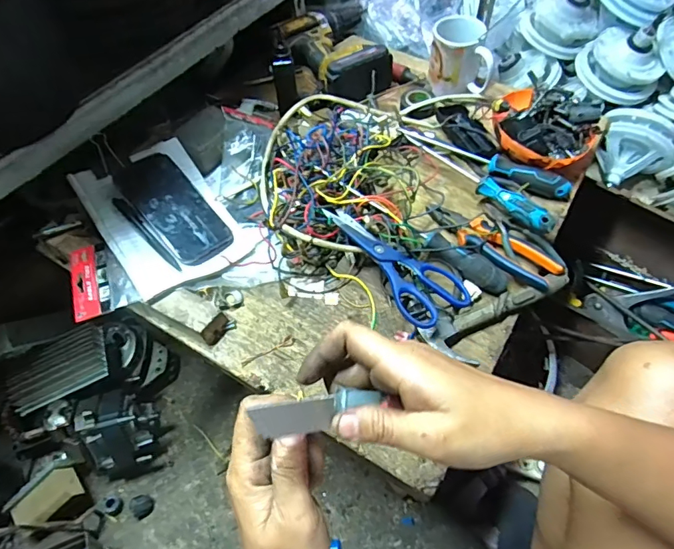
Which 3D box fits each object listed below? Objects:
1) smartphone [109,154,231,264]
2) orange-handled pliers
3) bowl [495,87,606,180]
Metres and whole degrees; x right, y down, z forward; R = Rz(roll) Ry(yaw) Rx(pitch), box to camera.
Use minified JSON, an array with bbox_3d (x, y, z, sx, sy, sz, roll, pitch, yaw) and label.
[{"bbox_3d":[-0.215,-0.089,0.610,0.077,0.013,0.174,-38,77,-20],"label":"smartphone"},{"bbox_3d":[0.198,-0.040,0.607,0.050,0.035,0.181,-39,65,-21],"label":"orange-handled pliers"},{"bbox_3d":[0.304,-0.212,0.671,0.142,0.079,0.143,-1,58,1],"label":"bowl"}]

